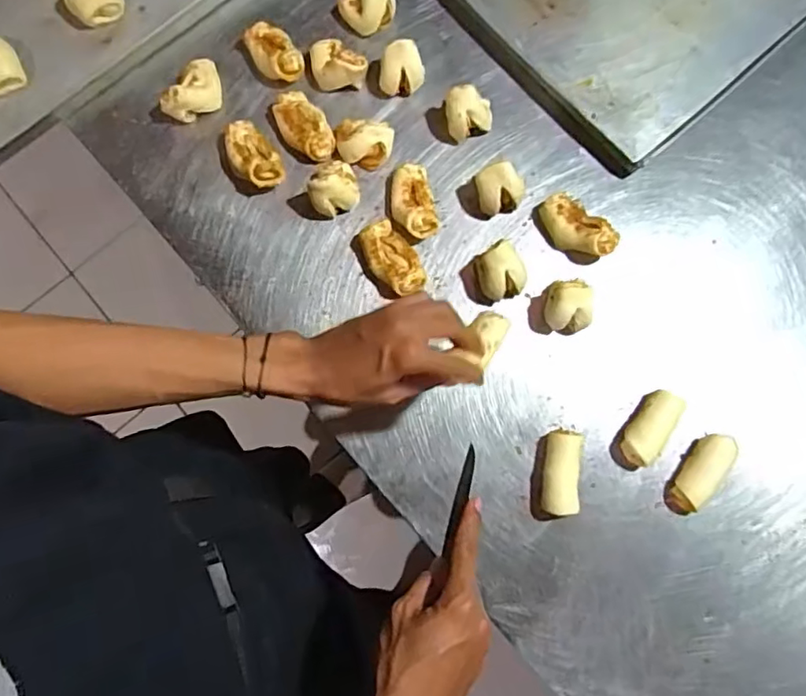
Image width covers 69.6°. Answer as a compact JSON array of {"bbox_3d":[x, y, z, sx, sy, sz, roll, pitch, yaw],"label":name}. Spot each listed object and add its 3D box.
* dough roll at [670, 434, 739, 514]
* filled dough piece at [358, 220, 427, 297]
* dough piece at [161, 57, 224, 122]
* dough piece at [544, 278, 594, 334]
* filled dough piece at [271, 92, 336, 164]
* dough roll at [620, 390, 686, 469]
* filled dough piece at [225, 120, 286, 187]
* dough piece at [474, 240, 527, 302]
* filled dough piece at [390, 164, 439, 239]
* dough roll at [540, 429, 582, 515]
[{"bbox_3d":[0.309,0.128,0.602,0.035,0.031,0.086,37,81,6],"label":"dough roll"},{"bbox_3d":[-0.012,-0.097,0.644,0.047,0.027,0.091,-36,82,-7],"label":"filled dough piece"},{"bbox_3d":[-0.243,-0.302,0.681,0.048,0.046,0.084,27,80,5],"label":"dough piece"},{"bbox_3d":[0.177,-0.043,0.623,0.051,0.053,0.048,0,79,0],"label":"dough piece"},{"bbox_3d":[-0.112,-0.253,0.669,0.047,0.033,0.085,-33,81,-6],"label":"filled dough piece"},{"bbox_3d":[0.259,0.084,0.614,0.032,0.038,0.085,33,81,6],"label":"dough roll"},{"bbox_3d":[-0.171,-0.216,0.666,0.048,0.035,0.084,-40,82,-7],"label":"filled dough piece"},{"bbox_3d":[0.105,-0.082,0.630,0.052,0.040,0.061,-25,80,-5],"label":"dough piece"},{"bbox_3d":[0.010,-0.161,0.655,0.046,0.033,0.085,-13,80,-3],"label":"filled dough piece"},{"bbox_3d":[0.160,0.128,0.598,0.035,0.032,0.083,6,79,1],"label":"dough roll"}]

